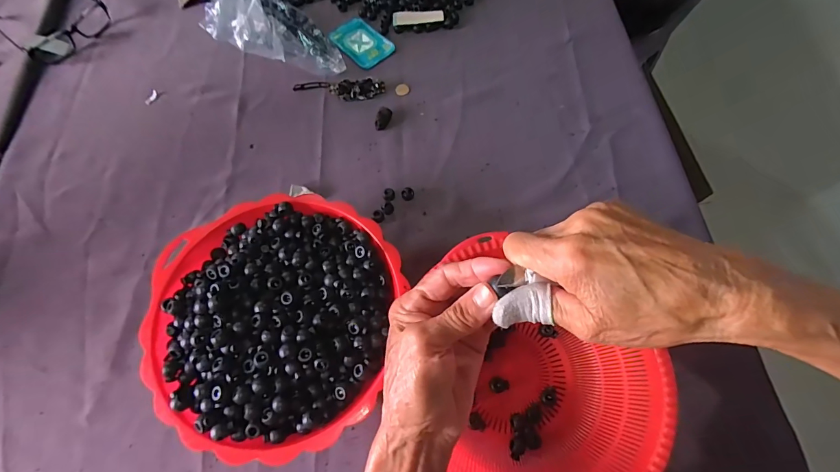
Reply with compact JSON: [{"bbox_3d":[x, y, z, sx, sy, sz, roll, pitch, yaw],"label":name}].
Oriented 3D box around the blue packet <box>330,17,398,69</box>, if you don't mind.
[{"bbox_3d":[-0.091,-0.301,0.597,0.066,0.005,0.096,-41,74,-15],"label":"blue packet"}]

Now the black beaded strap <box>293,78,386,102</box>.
[{"bbox_3d":[-0.117,-0.216,0.552,0.129,0.018,0.032,7,68,3],"label":"black beaded strap"}]

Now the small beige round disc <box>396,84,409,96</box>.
[{"bbox_3d":[-0.025,-0.214,0.561,0.019,0.004,0.020,0,68,0],"label":"small beige round disc"}]

